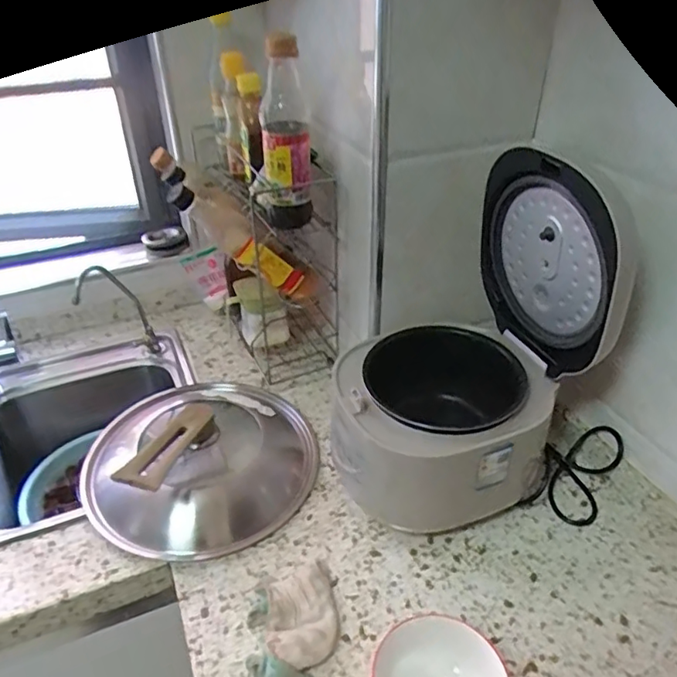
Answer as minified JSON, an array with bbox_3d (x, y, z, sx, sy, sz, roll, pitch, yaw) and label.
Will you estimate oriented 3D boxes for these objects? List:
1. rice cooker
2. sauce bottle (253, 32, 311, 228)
[{"bbox_3d":[0.137,0.018,0.703,0.278,0.417,0.233,-15,37,-19],"label":"rice cooker"},{"bbox_3d":[-0.075,-0.262,0.757,0.072,0.245,0.059,2,35,4],"label":"sauce bottle"}]

